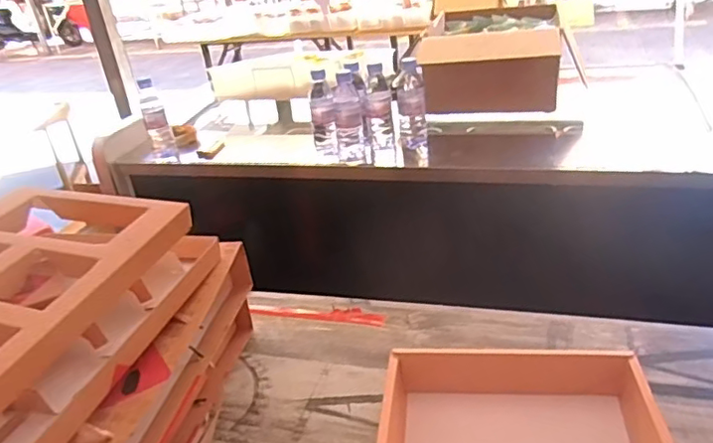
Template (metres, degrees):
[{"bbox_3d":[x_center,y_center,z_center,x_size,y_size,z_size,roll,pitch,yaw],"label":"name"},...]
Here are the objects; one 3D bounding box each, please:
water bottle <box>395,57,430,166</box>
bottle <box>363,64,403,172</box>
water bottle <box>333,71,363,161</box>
[{"bbox_3d":[0.117,-0.223,1.220,0.061,0.207,0.064,-6,29,3],"label":"water bottle"},{"bbox_3d":[0.052,-0.215,1.239,0.062,0.215,0.052,-6,29,3],"label":"bottle"},{"bbox_3d":[-0.013,-0.215,1.227,0.065,0.187,0.067,-6,29,3],"label":"water bottle"}]

